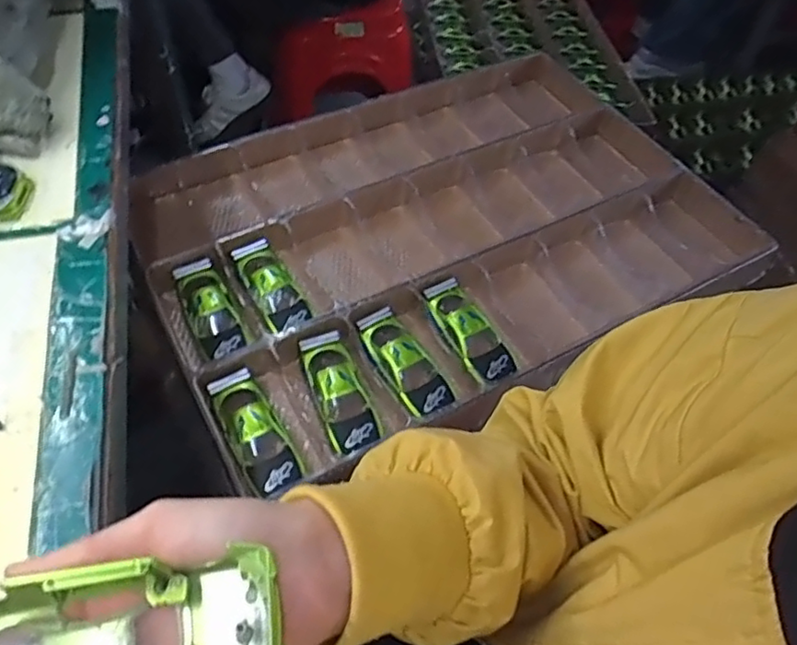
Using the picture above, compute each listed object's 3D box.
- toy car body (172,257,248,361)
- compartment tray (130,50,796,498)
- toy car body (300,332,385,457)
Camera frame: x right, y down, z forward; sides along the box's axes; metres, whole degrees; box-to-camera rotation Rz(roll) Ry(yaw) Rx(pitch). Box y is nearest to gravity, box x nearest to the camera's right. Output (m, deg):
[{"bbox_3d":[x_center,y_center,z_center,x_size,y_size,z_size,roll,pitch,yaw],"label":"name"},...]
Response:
[{"bbox_3d":[-0.200,-0.008,0.691,0.046,0.041,0.122,-24,58,-19],"label":"toy car body"},{"bbox_3d":[0.048,-0.113,0.775,0.633,0.080,0.461,-23,58,-19],"label":"compartment tray"},{"bbox_3d":[-0.057,0.070,0.636,0.054,0.038,0.127,-18,56,-15],"label":"toy car body"}]

